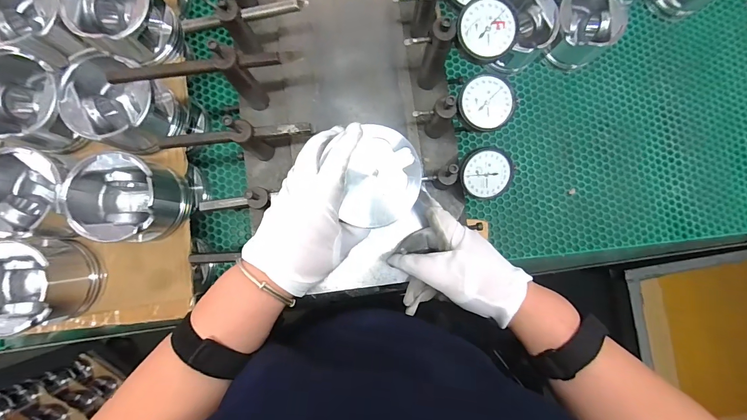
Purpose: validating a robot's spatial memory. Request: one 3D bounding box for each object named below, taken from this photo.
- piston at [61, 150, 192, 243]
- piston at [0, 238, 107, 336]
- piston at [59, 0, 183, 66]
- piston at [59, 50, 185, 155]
[{"bbox_3d":[-0.268,-0.012,0.388,0.099,0.073,0.089,15,86,1],"label":"piston"},{"bbox_3d":[-0.369,0.078,0.379,0.100,0.072,0.091,0,86,-2],"label":"piston"},{"bbox_3d":[-0.292,-0.224,0.407,0.098,0.069,0.094,39,85,1],"label":"piston"},{"bbox_3d":[-0.285,-0.117,0.399,0.098,0.071,0.091,25,84,-3],"label":"piston"}]

